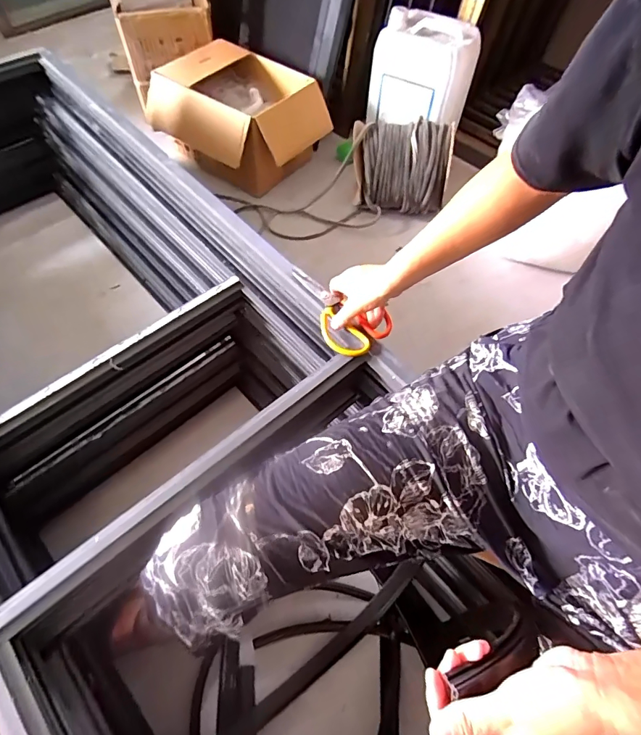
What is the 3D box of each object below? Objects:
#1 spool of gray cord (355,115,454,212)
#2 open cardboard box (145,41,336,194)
[{"bbox_3d":[0.241,-0.605,1.301,0.283,0.209,0.197,3,58,-1],"label":"spool of gray cord"},{"bbox_3d":[-0.252,-0.787,1.383,0.439,0.269,0.453,-37,67,-23],"label":"open cardboard box"}]

